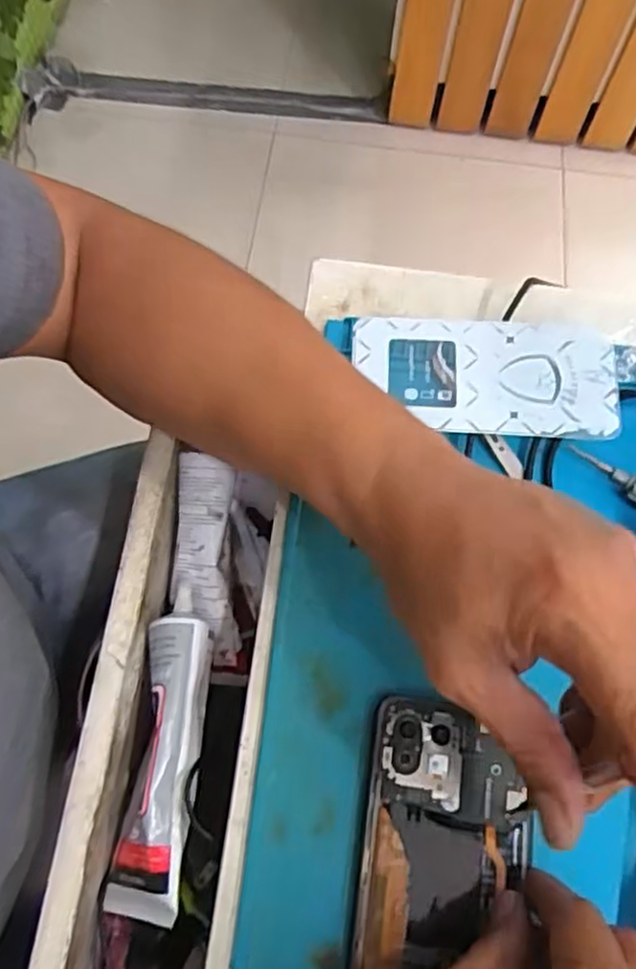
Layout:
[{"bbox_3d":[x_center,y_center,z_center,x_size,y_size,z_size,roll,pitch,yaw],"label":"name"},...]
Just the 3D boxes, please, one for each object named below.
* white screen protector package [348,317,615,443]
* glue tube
[{"bbox_3d":[0.095,-0.060,0.410,0.145,0.018,0.071,6,67,0],"label":"white screen protector package"},{"bbox_3d":[-0.079,0.131,0.371,0.038,0.020,0.162,7,67,1],"label":"glue tube"}]

